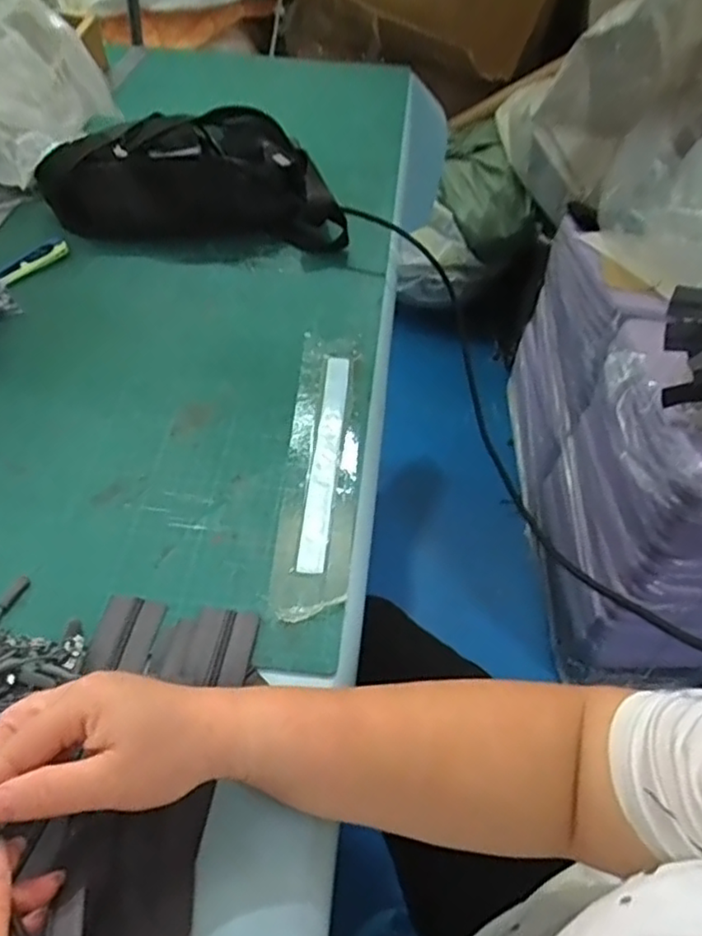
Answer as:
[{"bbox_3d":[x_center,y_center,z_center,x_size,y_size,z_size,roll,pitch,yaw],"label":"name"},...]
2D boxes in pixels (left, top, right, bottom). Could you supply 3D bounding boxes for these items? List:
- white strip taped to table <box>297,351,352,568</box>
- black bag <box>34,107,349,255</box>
[{"bbox_3d":[-0.019,-0.013,0.517,0.020,0.006,0.207,5,53,2],"label":"white strip taped to table"},{"bbox_3d":[-0.158,-0.310,0.689,0.298,0.079,0.135,2,53,0],"label":"black bag"}]

